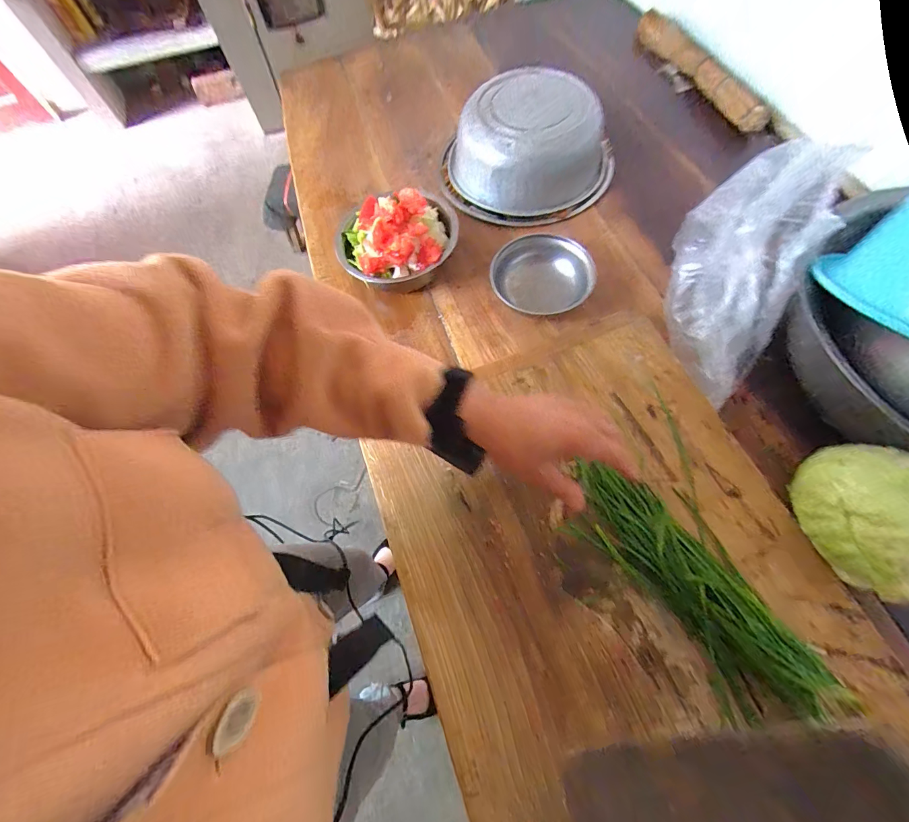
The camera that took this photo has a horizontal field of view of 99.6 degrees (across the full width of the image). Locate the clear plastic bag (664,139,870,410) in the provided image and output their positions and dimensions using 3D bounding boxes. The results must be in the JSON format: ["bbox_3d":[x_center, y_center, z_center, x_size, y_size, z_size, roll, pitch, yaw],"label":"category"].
[{"bbox_3d":[0.342,-0.168,0.461,0.130,0.085,0.296,16,102,9],"label":"clear plastic bag"}]

